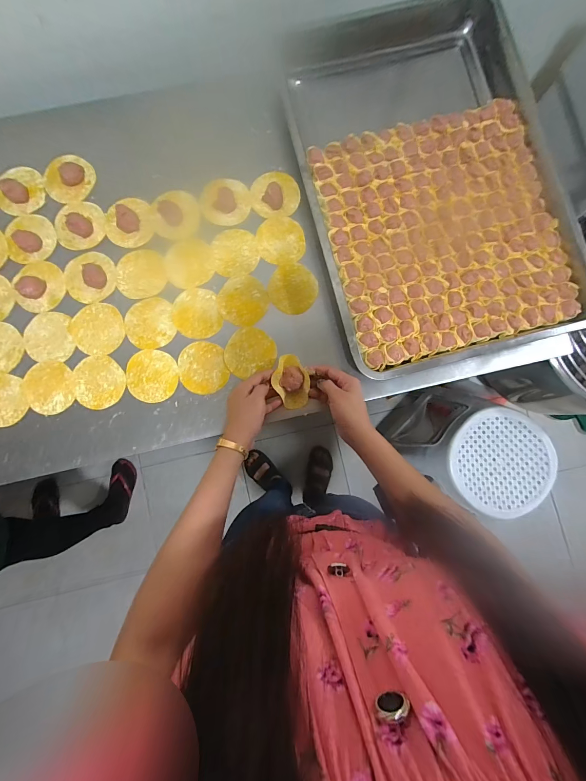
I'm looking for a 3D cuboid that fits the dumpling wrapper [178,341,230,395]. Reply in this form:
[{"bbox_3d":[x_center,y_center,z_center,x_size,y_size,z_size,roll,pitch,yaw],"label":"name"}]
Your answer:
[{"bbox_3d":[-0.145,-0.036,0.511,0.074,0.004,0.084,-19,87,-4],"label":"dumpling wrapper"}]

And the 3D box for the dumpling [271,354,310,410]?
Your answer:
[{"bbox_3d":[-0.003,-0.015,0.496,0.053,0.032,0.083,0,84,-4],"label":"dumpling"}]

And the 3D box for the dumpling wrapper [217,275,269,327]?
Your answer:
[{"bbox_3d":[-0.081,-0.147,0.519,0.079,0.004,0.084,2,85,-1],"label":"dumpling wrapper"}]

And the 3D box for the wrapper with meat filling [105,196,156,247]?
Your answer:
[{"bbox_3d":[-0.268,-0.277,0.517,0.080,0.029,0.079,0,85,-1],"label":"wrapper with meat filling"}]

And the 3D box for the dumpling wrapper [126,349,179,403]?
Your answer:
[{"bbox_3d":[-0.224,-0.023,0.505,0.080,0.004,0.078,0,85,-1],"label":"dumpling wrapper"}]

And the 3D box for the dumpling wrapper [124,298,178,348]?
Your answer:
[{"bbox_3d":[-0.230,-0.109,0.513,0.076,0.004,0.083,-12,84,-3],"label":"dumpling wrapper"}]

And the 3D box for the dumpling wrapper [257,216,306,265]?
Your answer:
[{"bbox_3d":[-0.019,-0.248,0.530,0.077,0.007,0.079,-7,89,-5],"label":"dumpling wrapper"}]

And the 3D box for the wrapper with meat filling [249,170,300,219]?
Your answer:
[{"bbox_3d":[-0.029,-0.334,0.533,0.081,0.027,0.082,-1,85,-1],"label":"wrapper with meat filling"}]

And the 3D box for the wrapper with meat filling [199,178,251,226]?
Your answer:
[{"bbox_3d":[-0.111,-0.312,0.521,0.082,0.022,0.072,-30,86,-4],"label":"wrapper with meat filling"}]

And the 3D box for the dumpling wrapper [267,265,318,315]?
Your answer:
[{"bbox_3d":[0.000,-0.168,0.526,0.079,0.006,0.081,0,85,-1],"label":"dumpling wrapper"}]

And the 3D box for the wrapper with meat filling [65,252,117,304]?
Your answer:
[{"bbox_3d":[-0.331,-0.186,0.515,0.081,0.012,0.085,0,85,-1],"label":"wrapper with meat filling"}]

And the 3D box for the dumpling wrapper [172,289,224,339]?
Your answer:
[{"bbox_3d":[-0.156,-0.124,0.515,0.072,0.004,0.082,-18,88,-4],"label":"dumpling wrapper"}]

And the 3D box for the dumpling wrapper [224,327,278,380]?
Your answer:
[{"bbox_3d":[-0.070,-0.064,0.514,0.081,0.004,0.073,-21,87,-4],"label":"dumpling wrapper"}]

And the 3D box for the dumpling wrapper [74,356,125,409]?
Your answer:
[{"bbox_3d":[-0.307,-0.014,0.503,0.077,0.004,0.083,0,85,-1],"label":"dumpling wrapper"}]

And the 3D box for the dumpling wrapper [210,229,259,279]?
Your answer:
[{"bbox_3d":[-0.094,-0.228,0.525,0.074,0.004,0.076,0,88,-5],"label":"dumpling wrapper"}]

